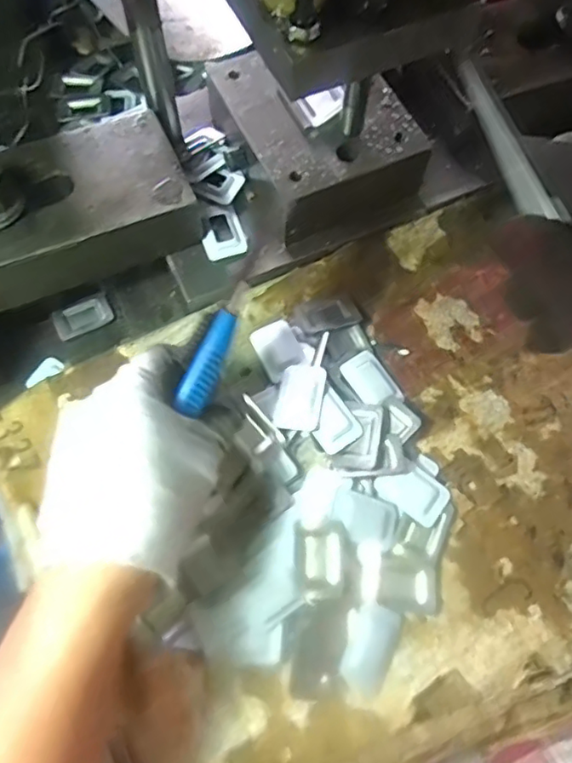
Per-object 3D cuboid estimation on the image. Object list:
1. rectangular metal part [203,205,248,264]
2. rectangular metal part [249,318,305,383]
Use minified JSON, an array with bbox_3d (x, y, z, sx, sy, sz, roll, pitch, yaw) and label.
[{"bbox_3d":[-0.041,-0.096,0.372,0.027,0.007,0.037,-19,69,-9],"label":"rectangular metal part"},{"bbox_3d":[-0.005,-0.021,0.360,0.027,0.005,0.037,-26,71,-12],"label":"rectangular metal part"}]

